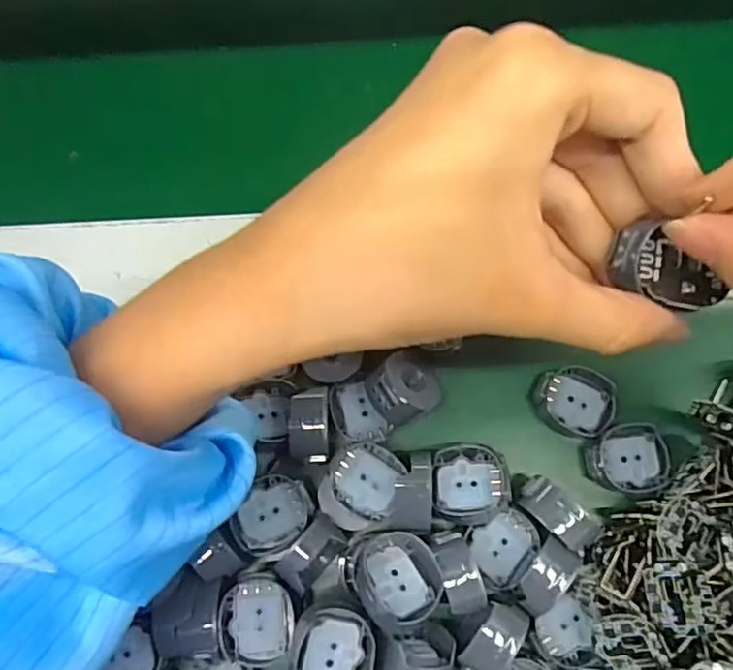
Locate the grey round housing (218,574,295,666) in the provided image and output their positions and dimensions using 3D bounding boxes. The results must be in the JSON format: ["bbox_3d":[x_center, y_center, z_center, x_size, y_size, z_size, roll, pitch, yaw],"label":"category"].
[{"bbox_3d":[-0.037,0.099,0.209,0.024,0.020,0.027,-2,74,0],"label":"grey round housing"}]

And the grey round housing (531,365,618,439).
[{"bbox_3d":[0.081,0.026,0.236,0.029,0.013,0.026,21,75,6],"label":"grey round housing"}]

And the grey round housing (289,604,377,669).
[{"bbox_3d":[-0.012,0.103,0.195,0.027,0.015,0.029,3,79,-14],"label":"grey round housing"}]

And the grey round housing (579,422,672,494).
[{"bbox_3d":[0.099,0.048,0.231,0.030,0.010,0.025,-5,74,-1],"label":"grey round housing"}]

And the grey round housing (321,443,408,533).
[{"bbox_3d":[-0.002,0.054,0.213,0.025,0.012,0.030,30,76,8],"label":"grey round housing"}]

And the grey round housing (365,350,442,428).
[{"bbox_3d":[0.014,0.020,0.228,0.031,0.010,0.024,-23,76,-48],"label":"grey round housing"}]

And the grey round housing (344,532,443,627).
[{"bbox_3d":[0.010,0.079,0.197,0.030,0.009,0.029,-5,49,-25],"label":"grey round housing"}]

